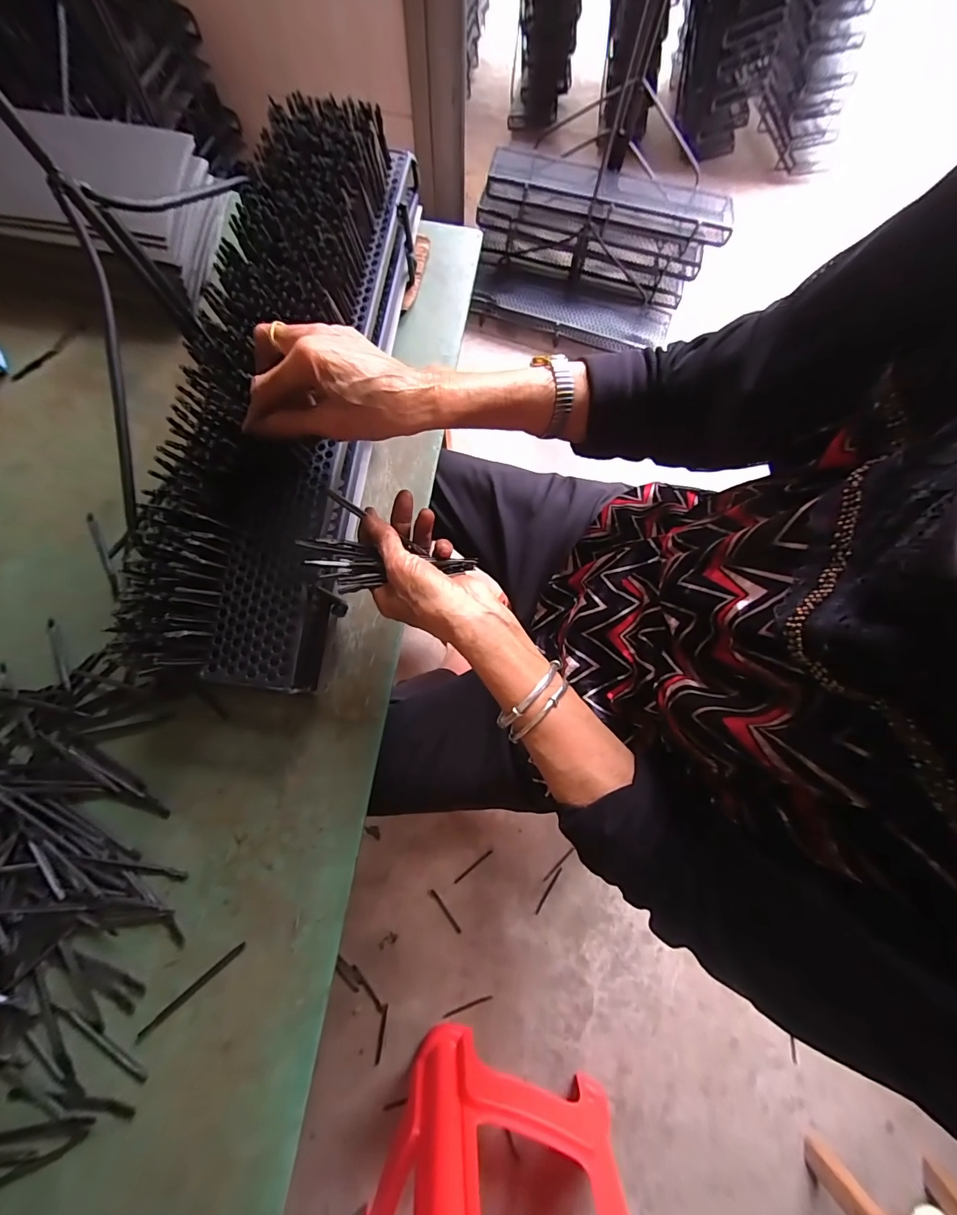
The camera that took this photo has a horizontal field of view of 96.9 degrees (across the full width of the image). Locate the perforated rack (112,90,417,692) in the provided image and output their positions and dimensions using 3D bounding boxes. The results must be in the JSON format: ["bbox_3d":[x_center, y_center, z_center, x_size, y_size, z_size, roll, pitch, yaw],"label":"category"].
[{"bbox_3d":[-0.173,-0.222,0.401,0.150,0.102,0.585,8,81,0],"label":"perforated rack"}]

